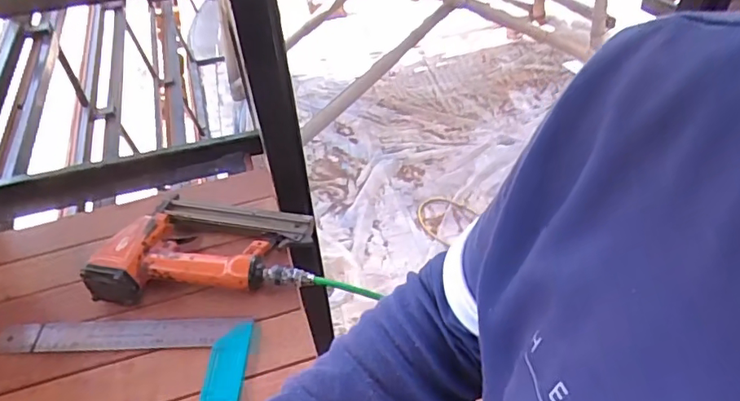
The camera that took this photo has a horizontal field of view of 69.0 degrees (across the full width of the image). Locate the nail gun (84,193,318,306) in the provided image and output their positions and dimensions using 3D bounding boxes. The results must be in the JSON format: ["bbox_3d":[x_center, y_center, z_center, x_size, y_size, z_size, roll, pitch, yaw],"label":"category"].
[{"bbox_3d":[-0.203,0.048,0.681,0.256,0.056,0.158,-4,44,-1],"label":"nail gun"}]

